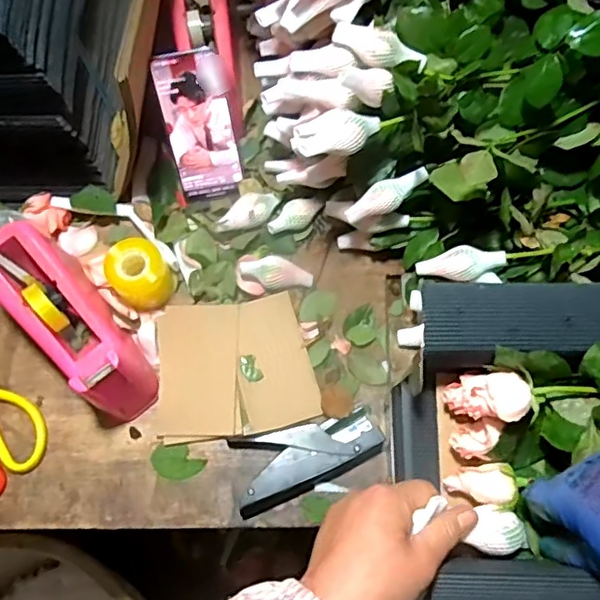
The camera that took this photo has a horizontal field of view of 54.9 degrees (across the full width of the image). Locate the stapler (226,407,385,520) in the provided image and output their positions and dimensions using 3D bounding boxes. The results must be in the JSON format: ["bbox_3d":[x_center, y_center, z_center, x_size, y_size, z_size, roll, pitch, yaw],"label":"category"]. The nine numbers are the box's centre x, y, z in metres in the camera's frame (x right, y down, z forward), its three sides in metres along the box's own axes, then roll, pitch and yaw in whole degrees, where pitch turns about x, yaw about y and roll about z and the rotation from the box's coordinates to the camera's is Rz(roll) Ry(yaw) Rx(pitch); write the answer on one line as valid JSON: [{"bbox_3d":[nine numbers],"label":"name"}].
[{"bbox_3d":[0.005,0.150,0.568,0.147,0.021,0.071,-20,71,-7],"label":"stapler"}]

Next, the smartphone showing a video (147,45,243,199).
[{"bbox_3d":[-0.110,-0.188,0.639,0.073,0.156,0.009,-12,32,-4],"label":"smartphone showing a video"}]

